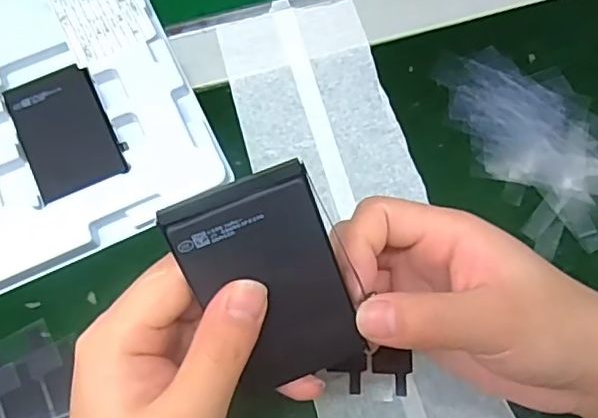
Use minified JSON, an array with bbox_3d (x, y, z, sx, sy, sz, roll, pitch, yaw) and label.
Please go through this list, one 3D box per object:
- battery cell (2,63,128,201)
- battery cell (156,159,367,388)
[{"bbox_3d":[-0.133,-0.045,0.340,0.049,0.004,0.078,-25,73,-8],"label":"battery cell"},{"bbox_3d":[-0.009,0.027,0.206,0.047,0.082,0.007,-21,29,1],"label":"battery cell"}]

